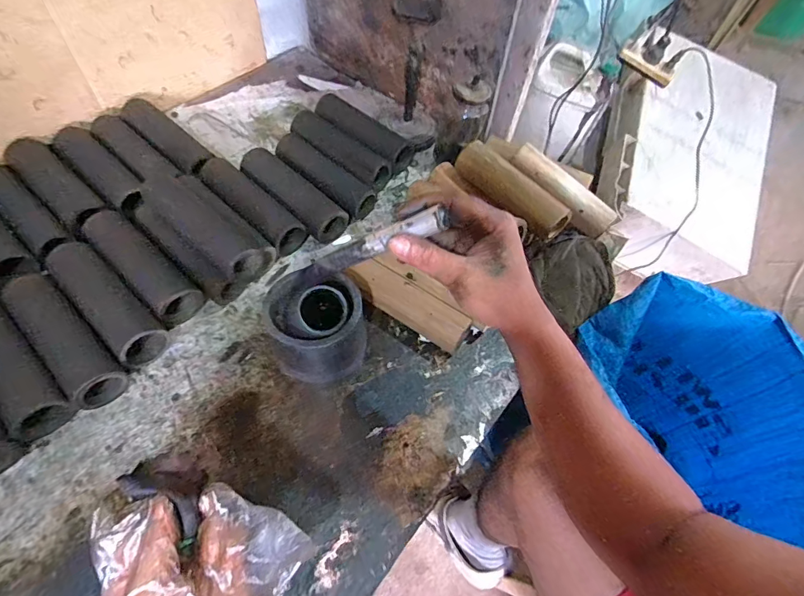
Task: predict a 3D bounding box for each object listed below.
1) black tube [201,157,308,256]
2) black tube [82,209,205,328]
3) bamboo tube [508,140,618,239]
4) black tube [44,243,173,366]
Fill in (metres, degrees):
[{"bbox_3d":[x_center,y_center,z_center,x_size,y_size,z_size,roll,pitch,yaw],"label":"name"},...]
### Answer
[{"bbox_3d":[-0.215,-0.129,0.617,0.187,0.053,0.057,37,60,21],"label":"black tube"},{"bbox_3d":[-0.332,-0.041,0.555,0.195,0.044,0.059,38,61,21],"label":"black tube"},{"bbox_3d":[0.240,-0.163,0.643,0.171,0.035,0.046,43,61,5],"label":"bamboo tube"},{"bbox_3d":[-0.358,0.004,0.526,0.191,0.048,0.053,39,61,22],"label":"black tube"}]

